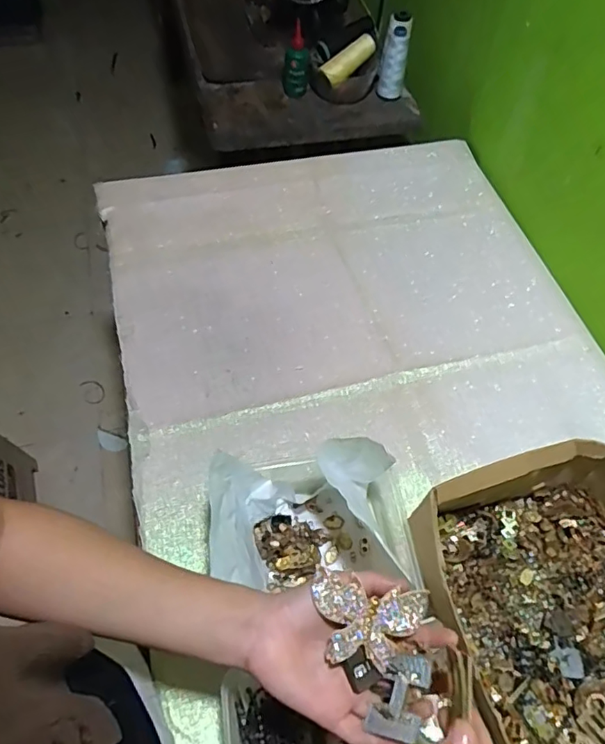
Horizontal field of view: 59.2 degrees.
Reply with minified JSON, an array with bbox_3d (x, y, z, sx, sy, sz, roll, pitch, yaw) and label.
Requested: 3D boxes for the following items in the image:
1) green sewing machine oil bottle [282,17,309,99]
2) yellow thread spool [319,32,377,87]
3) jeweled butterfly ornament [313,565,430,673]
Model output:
[{"bbox_3d":[-0.011,-0.535,0.926,0.044,0.135,0.030,1,56,-2],"label":"green sewing machine oil bottle"},{"bbox_3d":[0.083,-0.550,0.936,0.107,0.033,0.031,-38,63,1],"label":"yellow thread spool"},{"bbox_3d":[0.048,0.170,0.368,0.077,0.015,0.051,6,56,2],"label":"jeweled butterfly ornament"}]

